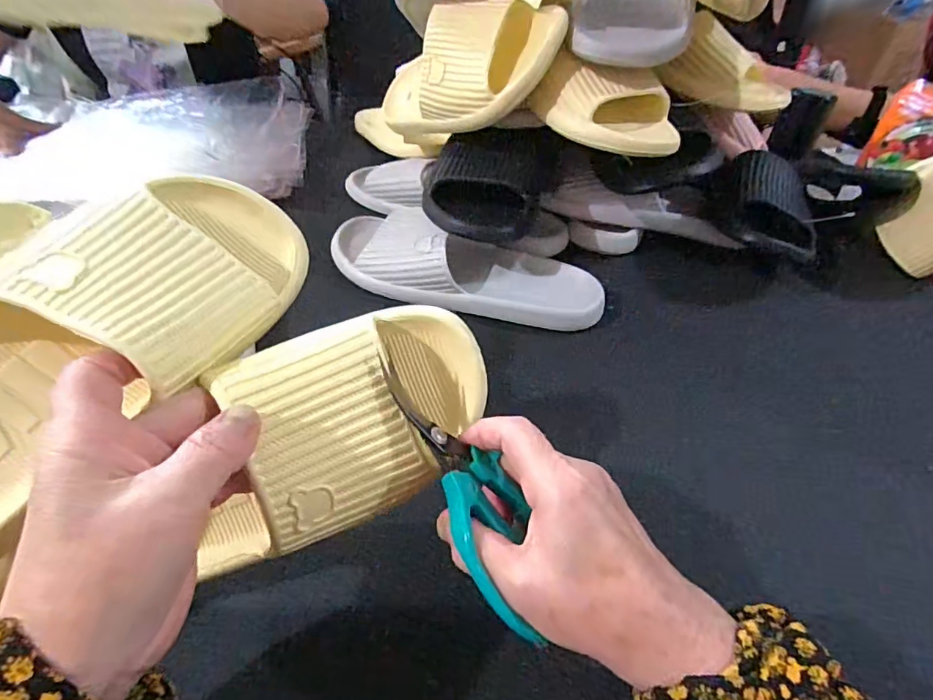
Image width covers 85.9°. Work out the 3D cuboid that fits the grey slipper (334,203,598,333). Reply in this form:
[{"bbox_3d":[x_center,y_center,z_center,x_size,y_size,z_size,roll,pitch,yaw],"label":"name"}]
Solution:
[{"bbox_3d":[-0.007,-0.086,0.485,0.275,0.055,0.097,14,45,11],"label":"grey slipper"}]

